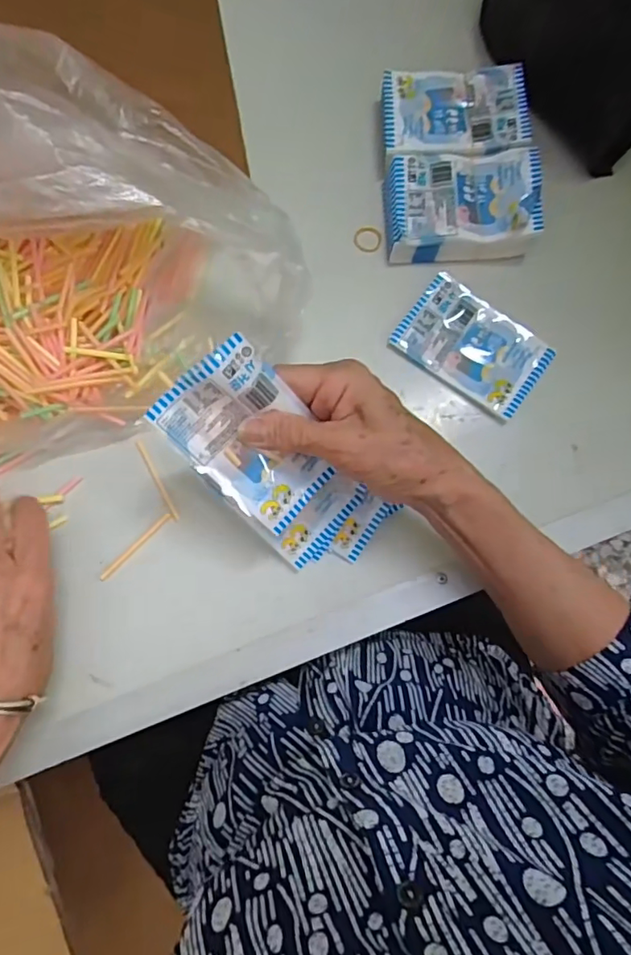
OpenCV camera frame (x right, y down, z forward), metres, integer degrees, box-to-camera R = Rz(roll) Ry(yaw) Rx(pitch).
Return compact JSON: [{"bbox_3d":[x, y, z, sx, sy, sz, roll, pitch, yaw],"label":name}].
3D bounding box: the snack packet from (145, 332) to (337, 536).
[{"bbox_3d":[-0.033,-0.020,0.297,0.065,0.012,0.101,-42,120,5],"label":"snack packet"}]

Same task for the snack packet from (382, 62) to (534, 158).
[{"bbox_3d":[0.104,-0.273,0.400,0.103,0.016,0.069,-2,82,-1],"label":"snack packet"}]

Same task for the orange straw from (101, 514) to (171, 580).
[{"bbox_3d":[-0.126,0.048,0.376,0.063,0.004,0.005,-45,85,-6],"label":"orange straw"}]

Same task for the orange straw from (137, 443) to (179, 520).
[{"bbox_3d":[-0.112,0.002,0.381,0.004,0.004,0.062,-27,83,-4],"label":"orange straw"}]

